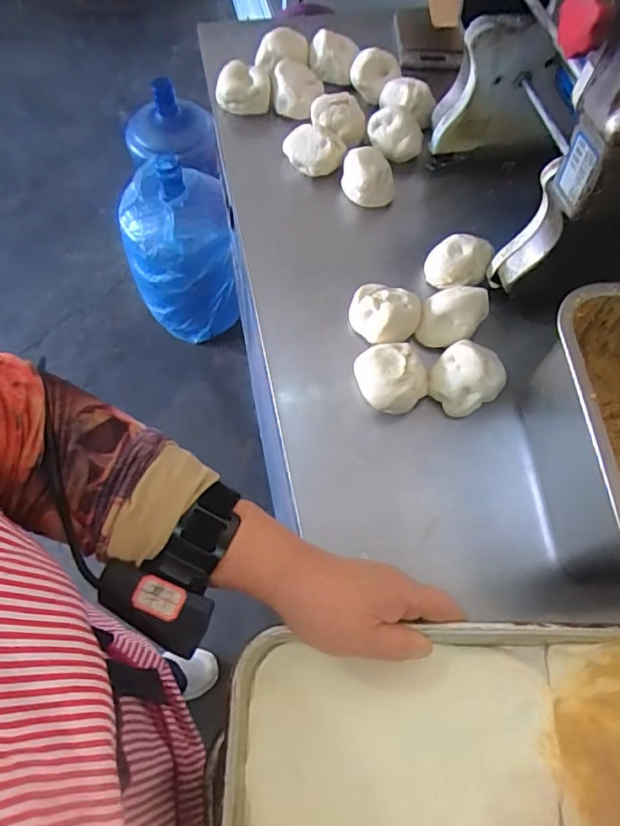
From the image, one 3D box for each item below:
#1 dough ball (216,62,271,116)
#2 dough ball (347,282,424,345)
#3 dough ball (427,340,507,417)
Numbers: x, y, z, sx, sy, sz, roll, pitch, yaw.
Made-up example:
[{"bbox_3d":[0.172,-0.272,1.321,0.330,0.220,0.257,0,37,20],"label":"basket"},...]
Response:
[{"bbox_3d":[-0.095,-0.460,0.754,0.076,0.048,0.053,-3,66,-5],"label":"dough ball"},{"bbox_3d":[0.083,-0.107,0.611,0.081,0.049,0.071,20,66,5],"label":"dough ball"},{"bbox_3d":[0.170,-0.038,0.582,0.071,0.051,0.071,1,66,-3],"label":"dough ball"}]

